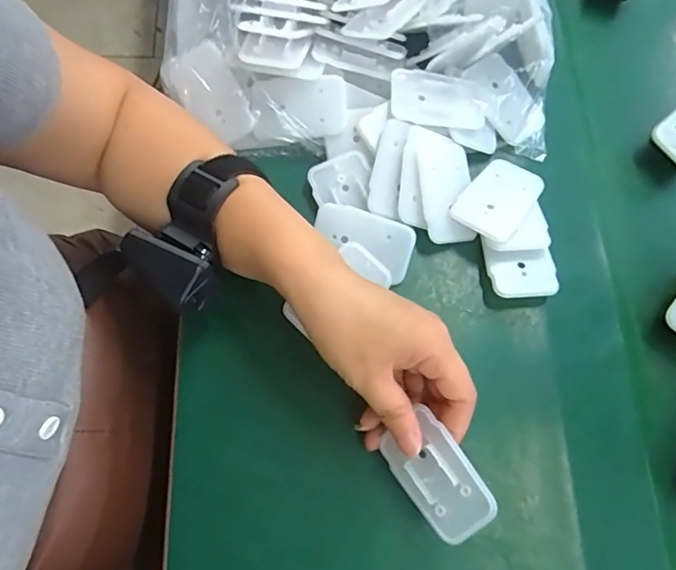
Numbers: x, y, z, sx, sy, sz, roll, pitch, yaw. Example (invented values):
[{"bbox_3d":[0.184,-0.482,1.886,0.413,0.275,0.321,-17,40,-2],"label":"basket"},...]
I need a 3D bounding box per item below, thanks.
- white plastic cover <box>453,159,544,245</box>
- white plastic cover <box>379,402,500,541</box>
[{"bbox_3d":[0.113,-0.061,0.356,0.044,0.008,0.066,38,76,9],"label":"white plastic cover"},{"bbox_3d":[0.055,0.107,0.285,0.065,0.006,0.044,49,116,28],"label":"white plastic cover"}]

